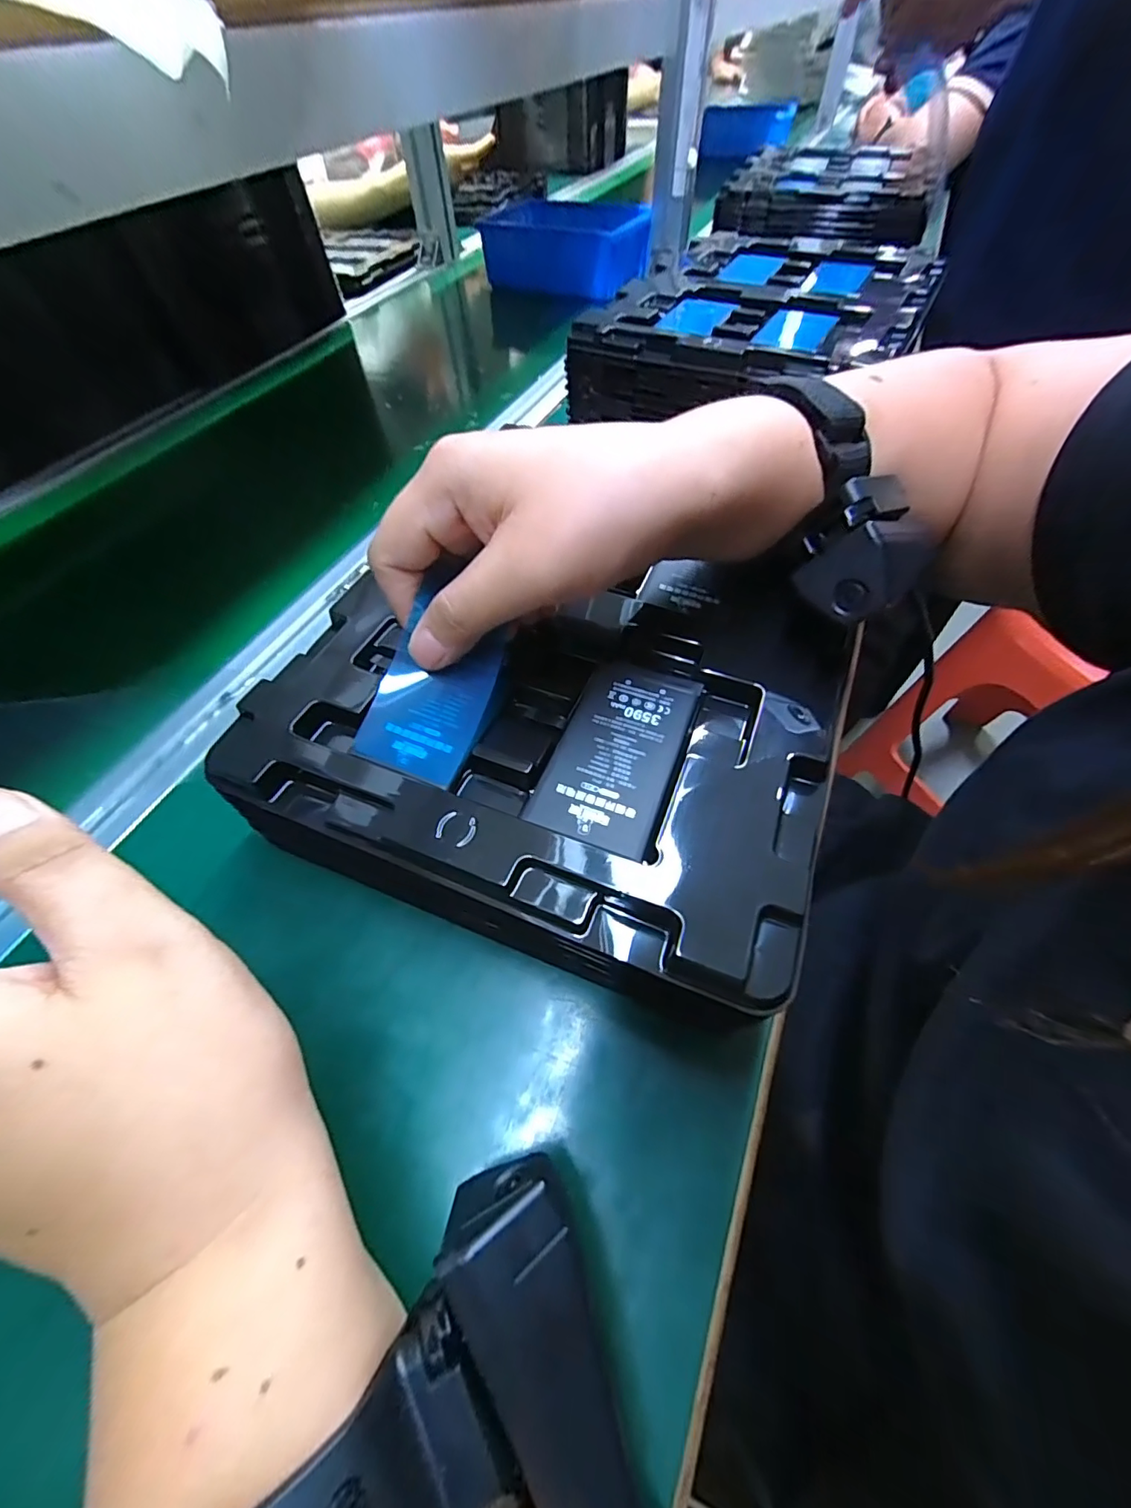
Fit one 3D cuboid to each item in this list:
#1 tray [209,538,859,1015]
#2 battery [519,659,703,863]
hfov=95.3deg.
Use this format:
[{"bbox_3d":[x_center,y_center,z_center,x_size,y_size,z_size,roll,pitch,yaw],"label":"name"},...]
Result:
[{"bbox_3d":[-0.003,-0.025,0.214,0.212,0.022,0.193,18,58,14],"label":"tray"},{"bbox_3d":[0.020,-0.004,0.196,0.044,0.004,0.085,17,58,14],"label":"battery"}]

